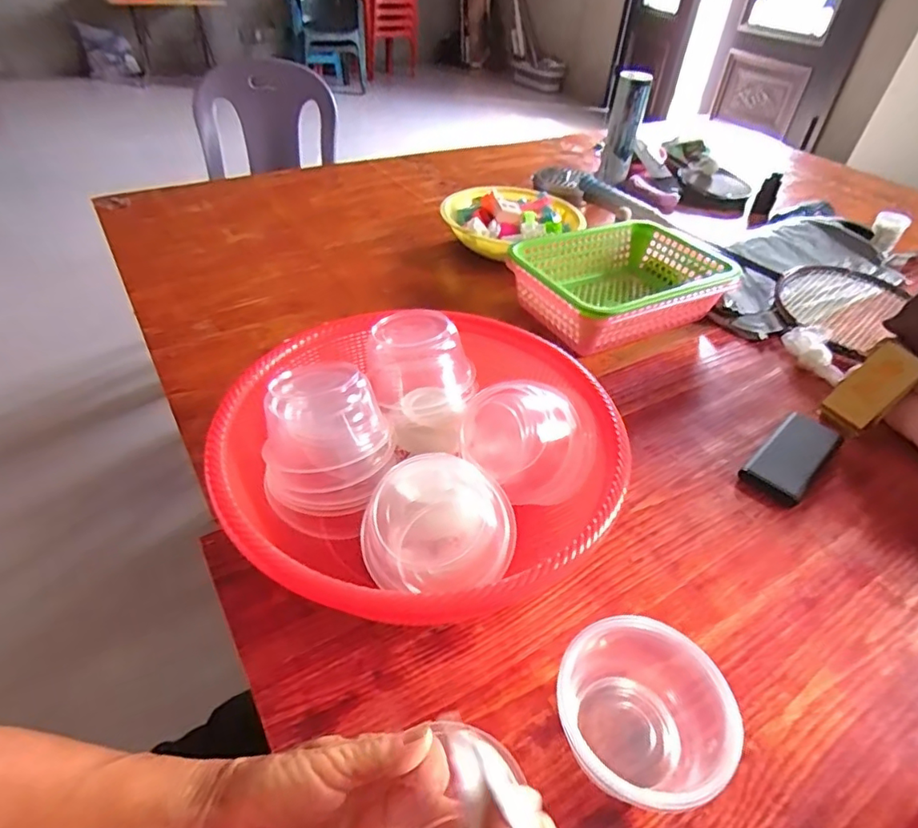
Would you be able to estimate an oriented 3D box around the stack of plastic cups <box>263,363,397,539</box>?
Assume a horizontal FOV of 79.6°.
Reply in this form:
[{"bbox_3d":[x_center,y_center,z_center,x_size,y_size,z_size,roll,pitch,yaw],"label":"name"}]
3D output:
[{"bbox_3d":[-0.117,0.026,0.491,0.113,0.114,0.112,-3,42,-9],"label":"stack of plastic cups"}]

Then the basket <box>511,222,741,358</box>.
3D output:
[{"bbox_3d":[0.239,-0.195,0.832,0.294,0.090,0.221,-18,46,-22],"label":"basket"}]

